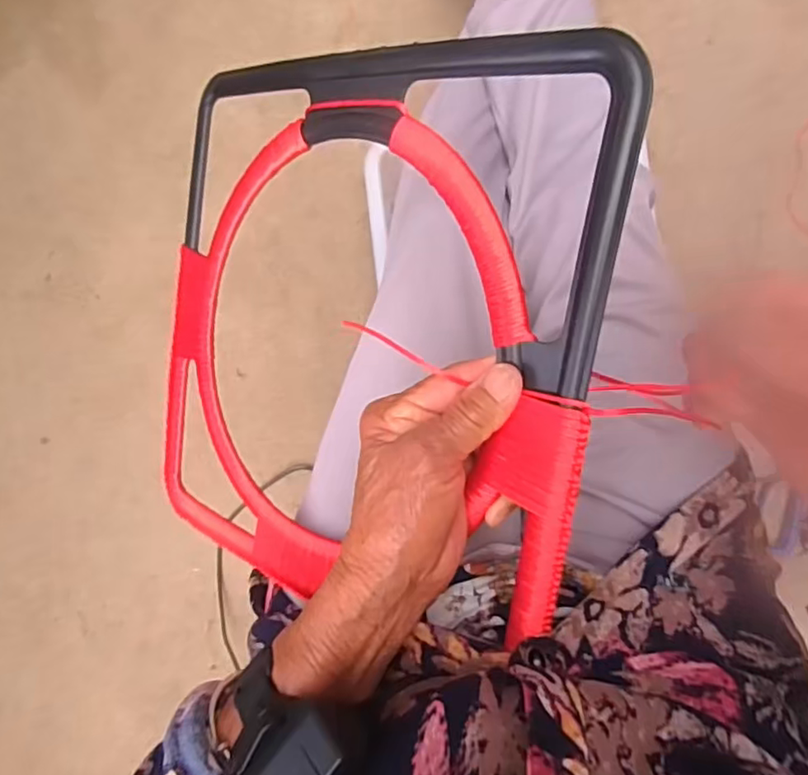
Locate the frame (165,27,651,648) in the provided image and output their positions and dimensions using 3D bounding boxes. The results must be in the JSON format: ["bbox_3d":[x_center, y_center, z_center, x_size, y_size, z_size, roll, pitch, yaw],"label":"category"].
[{"bbox_3d":[-0.045,-0.023,0.352,0.326,0.014,0.320,17,106,36],"label":"frame"}]

